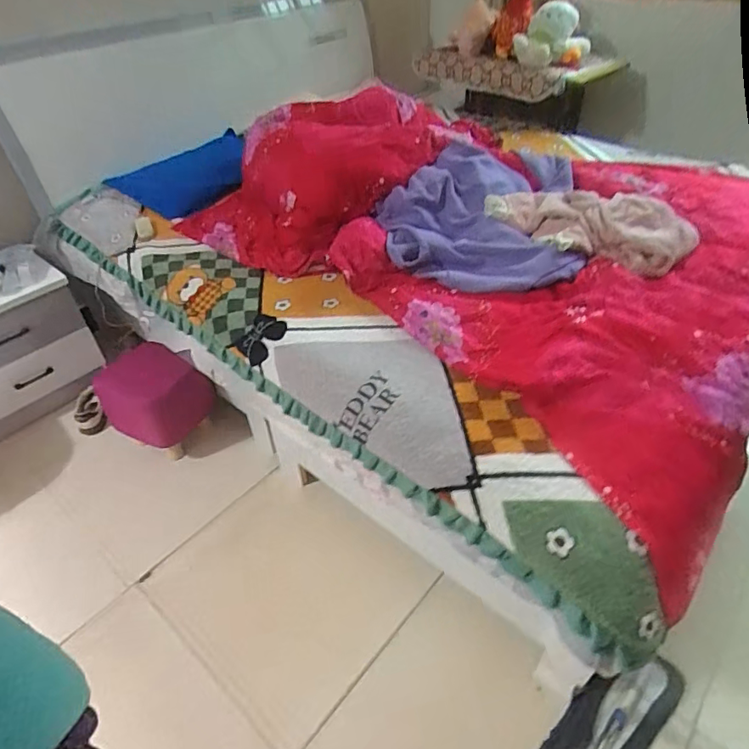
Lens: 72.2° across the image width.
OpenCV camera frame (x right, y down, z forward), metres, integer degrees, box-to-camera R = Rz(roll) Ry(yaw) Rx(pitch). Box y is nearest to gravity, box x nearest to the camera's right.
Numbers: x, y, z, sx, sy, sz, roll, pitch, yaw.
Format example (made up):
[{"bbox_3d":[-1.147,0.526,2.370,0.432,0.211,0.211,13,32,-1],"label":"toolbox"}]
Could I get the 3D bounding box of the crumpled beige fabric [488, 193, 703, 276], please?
[{"bbox_3d":[0.536,-0.389,1.294,0.491,0.084,0.293,22,48,25],"label":"crumpled beige fabric"}]

